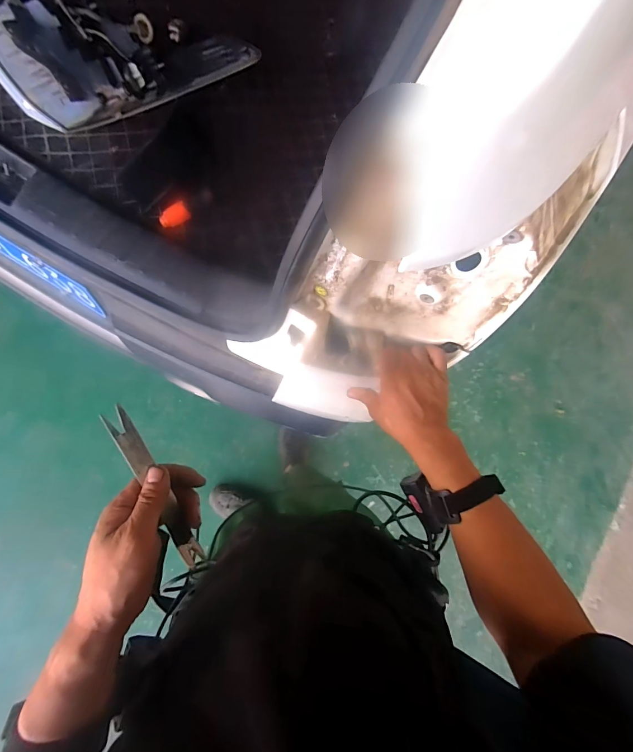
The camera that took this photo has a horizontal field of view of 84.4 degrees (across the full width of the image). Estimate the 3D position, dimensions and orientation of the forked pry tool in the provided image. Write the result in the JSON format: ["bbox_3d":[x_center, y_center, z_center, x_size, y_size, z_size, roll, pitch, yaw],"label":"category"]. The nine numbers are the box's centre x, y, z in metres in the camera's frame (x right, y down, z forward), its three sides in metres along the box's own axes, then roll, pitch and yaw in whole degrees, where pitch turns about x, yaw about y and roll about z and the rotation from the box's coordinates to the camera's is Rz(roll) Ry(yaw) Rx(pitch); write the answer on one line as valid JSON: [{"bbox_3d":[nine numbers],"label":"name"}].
[{"bbox_3d":[-0.151,0.114,0.334,0.020,0.016,0.183,-20,111,-8],"label":"forked pry tool"}]

